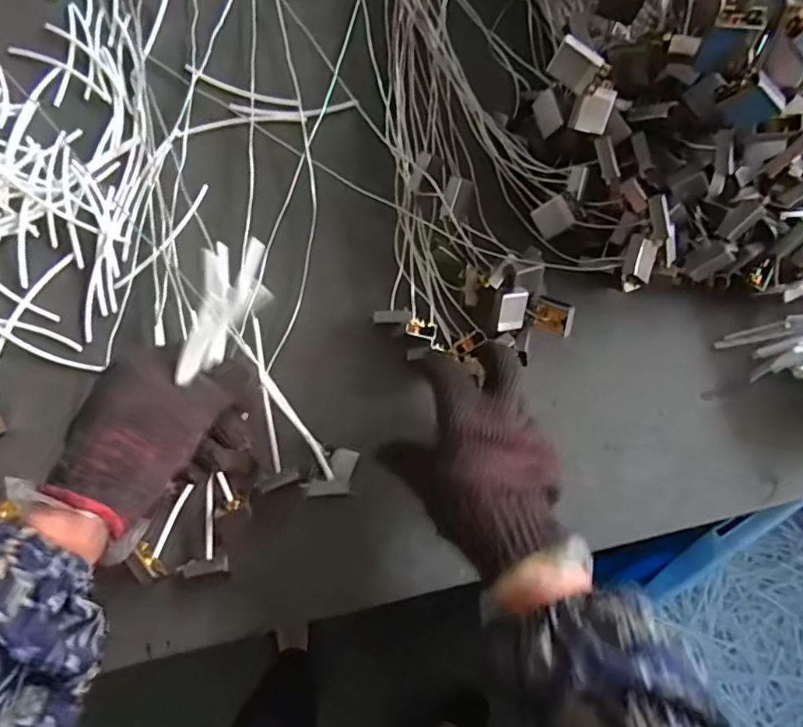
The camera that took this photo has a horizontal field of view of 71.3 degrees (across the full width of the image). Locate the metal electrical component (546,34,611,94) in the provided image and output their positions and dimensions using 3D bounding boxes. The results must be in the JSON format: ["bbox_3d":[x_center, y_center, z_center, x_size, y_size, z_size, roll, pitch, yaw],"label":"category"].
[{"bbox_3d":[0.126,-0.211,0.399,0.037,0.028,0.011,38,49,7],"label":"metal electrical component"}]

